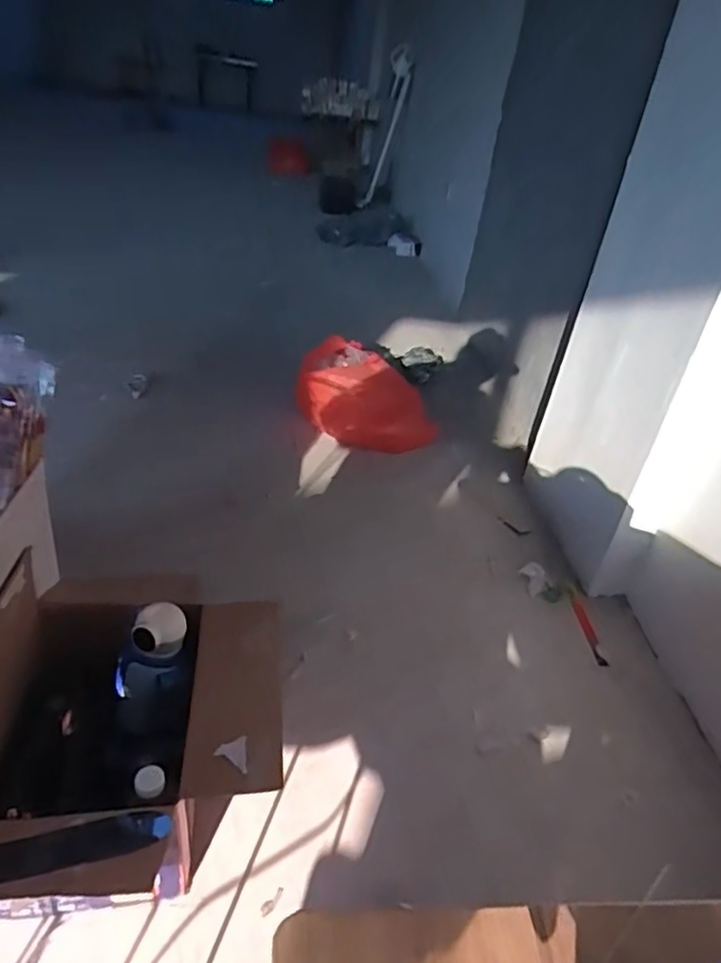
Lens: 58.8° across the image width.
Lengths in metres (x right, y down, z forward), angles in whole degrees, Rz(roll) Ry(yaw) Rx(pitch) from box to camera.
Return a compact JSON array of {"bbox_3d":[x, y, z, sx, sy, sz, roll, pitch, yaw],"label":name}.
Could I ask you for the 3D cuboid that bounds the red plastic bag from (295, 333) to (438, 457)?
[{"bbox_3d":[0.022,-0.252,1.889,0.413,0.198,0.281,4,34,-7],"label":"red plastic bag"}]

